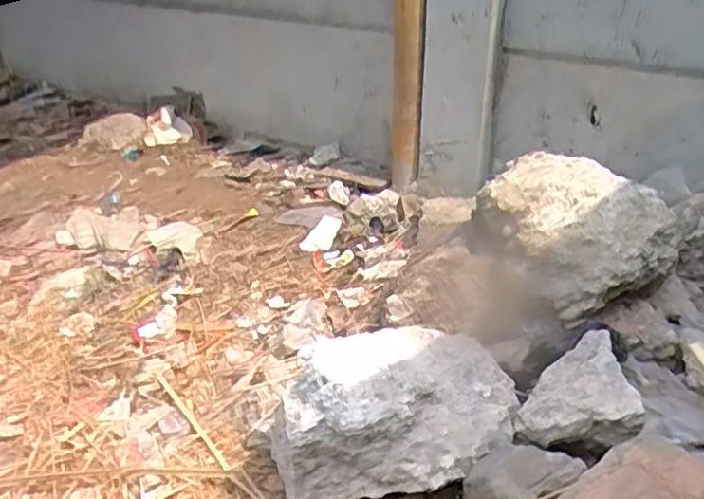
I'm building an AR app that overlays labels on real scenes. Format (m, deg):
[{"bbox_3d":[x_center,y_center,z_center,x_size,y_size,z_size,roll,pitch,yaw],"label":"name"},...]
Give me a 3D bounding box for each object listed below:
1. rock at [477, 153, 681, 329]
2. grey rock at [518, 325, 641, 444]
[{"bbox_3d":[0.387,-0.047,1.238,0.237,0.180,0.383,-13,31,-20],"label":"rock"},{"bbox_3d":[0.336,0.204,0.979,0.162,0.088,0.164,5,29,11],"label":"grey rock"}]

